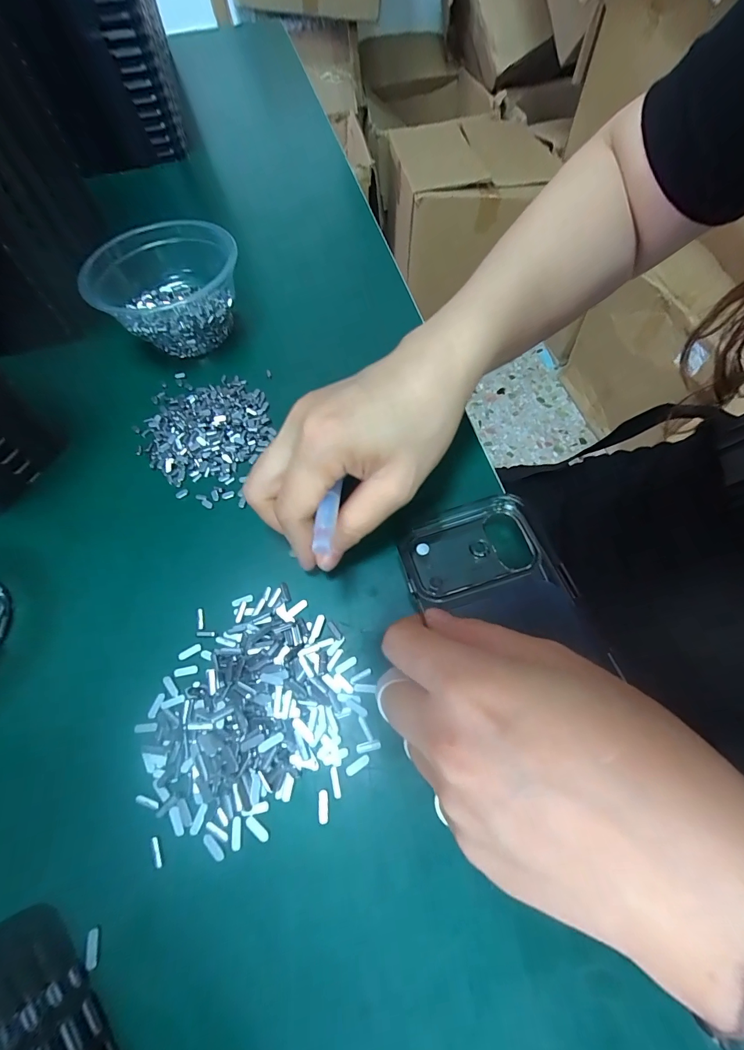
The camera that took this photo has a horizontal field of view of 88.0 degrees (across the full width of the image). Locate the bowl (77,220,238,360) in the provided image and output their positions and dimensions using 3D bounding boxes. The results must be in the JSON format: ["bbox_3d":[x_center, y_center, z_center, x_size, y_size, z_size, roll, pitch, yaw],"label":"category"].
[{"bbox_3d":[-0.153,-0.181,0.302,0.096,0.053,0.096,-1,64,1],"label":"bowl"}]

